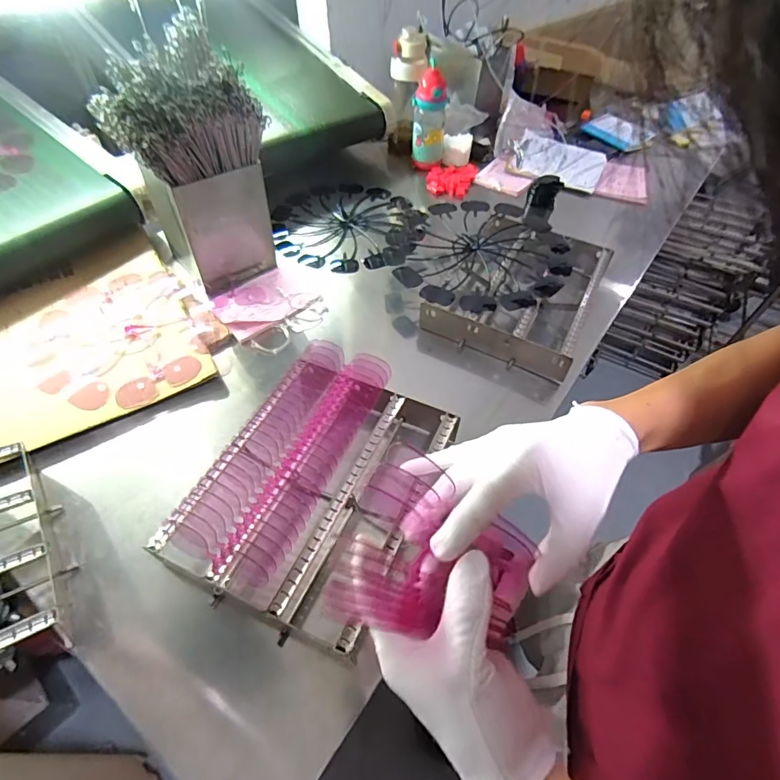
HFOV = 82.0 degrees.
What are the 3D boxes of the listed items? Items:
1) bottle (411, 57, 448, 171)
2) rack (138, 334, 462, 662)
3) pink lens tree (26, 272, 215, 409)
[{"bbox_3d":[0.095,-0.649,1.077,0.082,0.190,0.068,4,52,0],"label":"bottle"},{"bbox_3d":[-0.089,0.118,0.555,0.237,0.128,0.314,24,55,16],"label":"rack"},{"bbox_3d":[-0.427,-0.089,0.714,0.254,0.018,0.279,-29,59,-23],"label":"pink lens tree"}]

